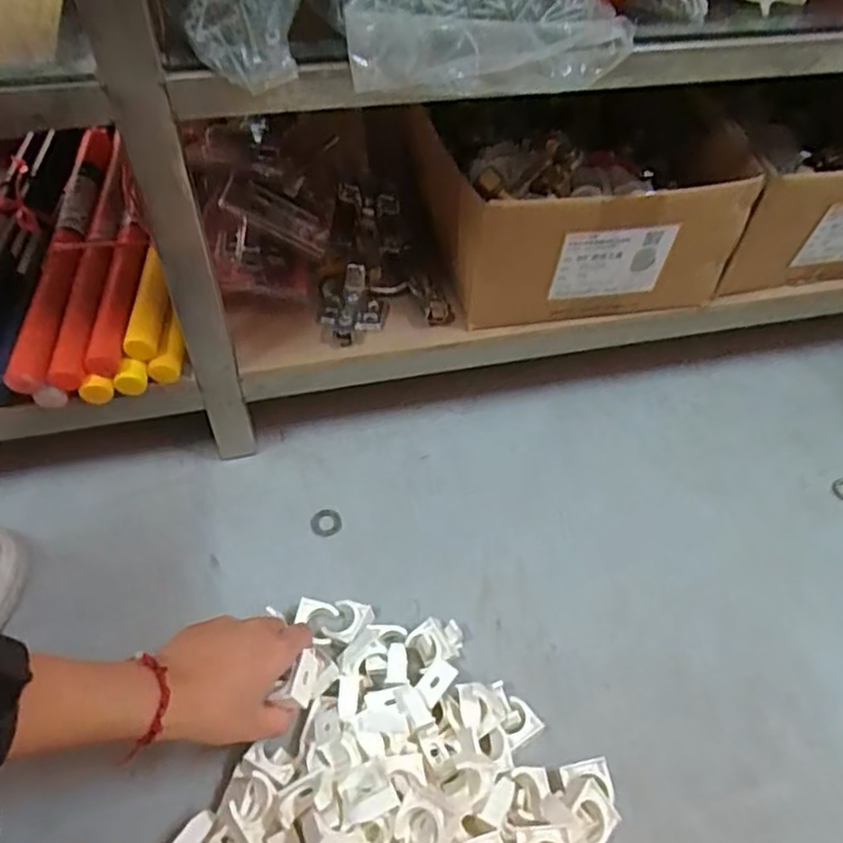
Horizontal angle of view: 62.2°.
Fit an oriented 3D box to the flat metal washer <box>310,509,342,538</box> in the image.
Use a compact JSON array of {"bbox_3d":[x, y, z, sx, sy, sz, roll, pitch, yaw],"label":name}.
[{"bbox_3d":[-0.080,0.085,0.591,0.026,0.004,0.024,1,53,-1],"label":"flat metal washer"}]

